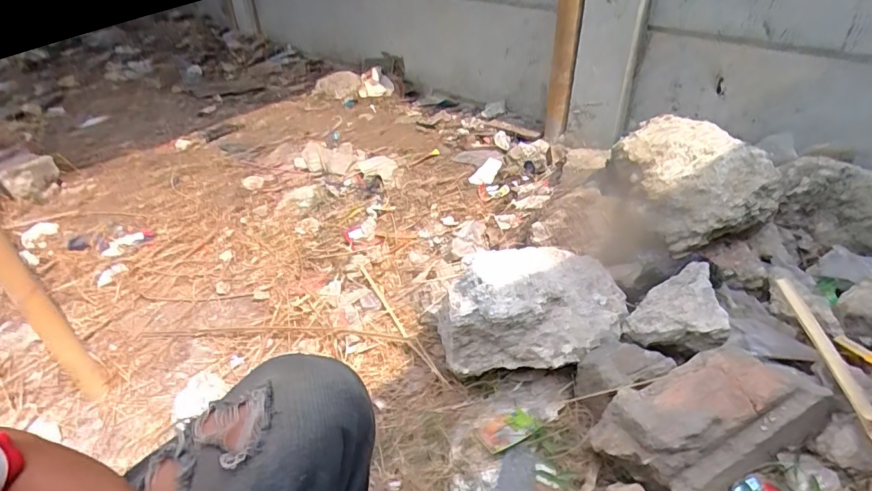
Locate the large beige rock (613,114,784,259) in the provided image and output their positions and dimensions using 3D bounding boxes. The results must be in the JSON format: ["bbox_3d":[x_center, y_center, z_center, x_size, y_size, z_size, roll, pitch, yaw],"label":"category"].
[{"bbox_3d":[0.566,-0.165,1.156,0.237,0.180,0.383,-10,36,-11],"label":"large beige rock"}]

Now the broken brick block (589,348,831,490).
[{"bbox_3d":[0.424,0.274,0.768,0.338,0.128,0.152,-15,38,-17],"label":"broken brick block"}]

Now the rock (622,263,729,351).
[{"bbox_3d":[0.461,0.111,0.942,0.162,0.088,0.164,12,38,18],"label":"rock"}]

